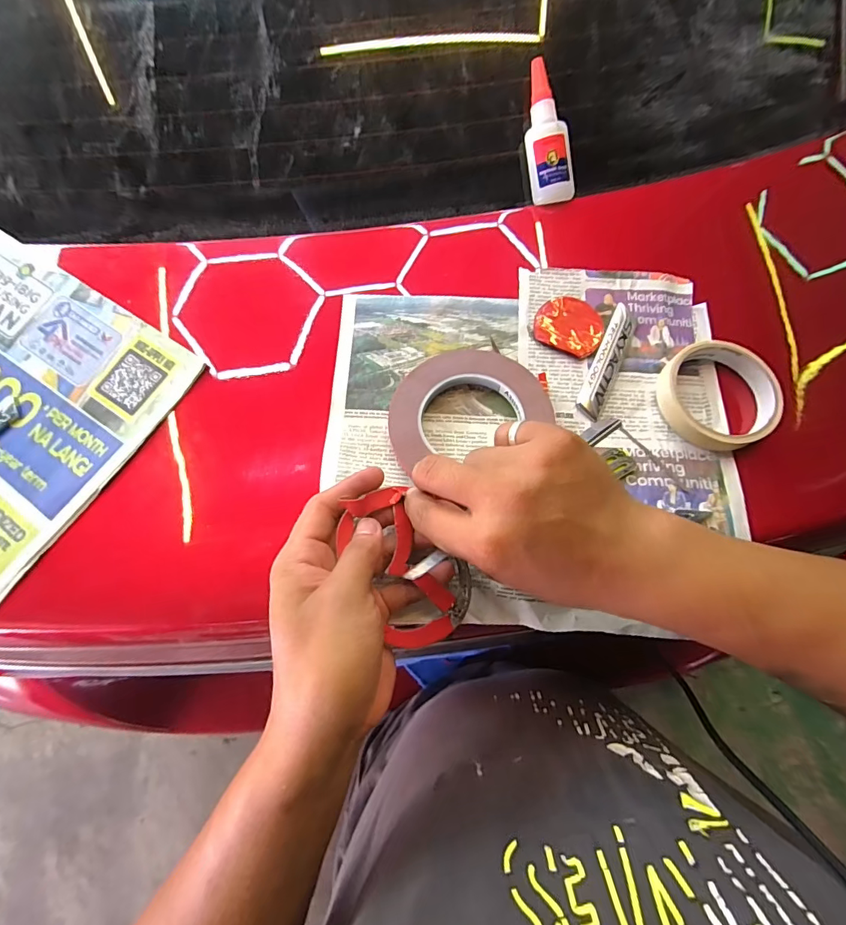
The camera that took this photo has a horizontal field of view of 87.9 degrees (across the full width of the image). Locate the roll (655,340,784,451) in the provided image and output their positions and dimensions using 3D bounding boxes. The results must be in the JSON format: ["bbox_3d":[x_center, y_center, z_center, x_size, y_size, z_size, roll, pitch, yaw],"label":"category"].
[{"bbox_3d":[0.232,-0.054,0.344,0.086,0.019,0.087,0,74,2],"label":"roll"}]

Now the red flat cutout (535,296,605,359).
[{"bbox_3d":[0.125,-0.117,0.372,0.055,0.004,0.050,0,74,2],"label":"red flat cutout"}]

